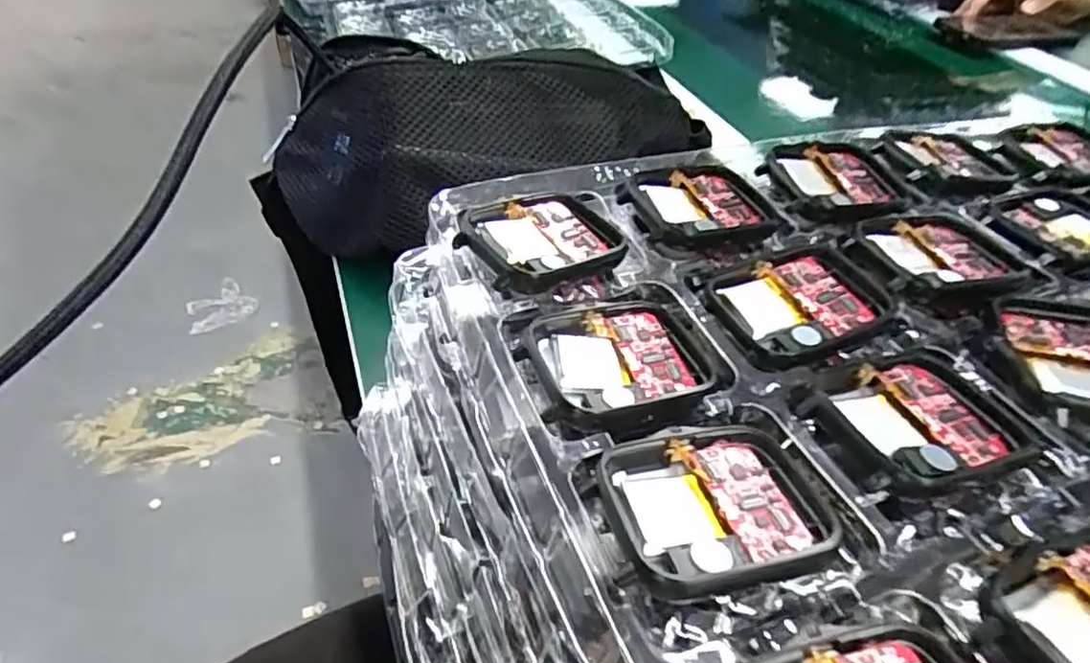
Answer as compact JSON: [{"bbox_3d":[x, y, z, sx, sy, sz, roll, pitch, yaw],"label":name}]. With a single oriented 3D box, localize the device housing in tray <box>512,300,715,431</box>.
[{"bbox_3d":[0.019,0.008,0.173,0.045,0.005,0.042,-13,44,-16],"label":"device housing in tray"}]

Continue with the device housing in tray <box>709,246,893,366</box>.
[{"bbox_3d":[0.073,-0.008,0.190,0.046,0.007,0.038,-13,44,-16],"label":"device housing in tray"}]

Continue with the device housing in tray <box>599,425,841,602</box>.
[{"bbox_3d":[0.036,0.035,0.141,0.045,0.009,0.040,-5,43,-8],"label":"device housing in tray"}]

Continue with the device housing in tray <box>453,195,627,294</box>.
[{"bbox_3d":[-0.002,-0.028,0.205,0.044,0.008,0.038,-24,48,-26],"label":"device housing in tray"}]

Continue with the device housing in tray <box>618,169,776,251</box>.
[{"bbox_3d":[0.051,-0.041,0.222,0.046,0.006,0.040,-11,44,-15],"label":"device housing in tray"}]

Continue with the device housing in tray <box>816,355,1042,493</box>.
[{"bbox_3d":[0.089,0.021,0.159,0.046,0.008,0.037,-11,44,-14],"label":"device housing in tray"}]

